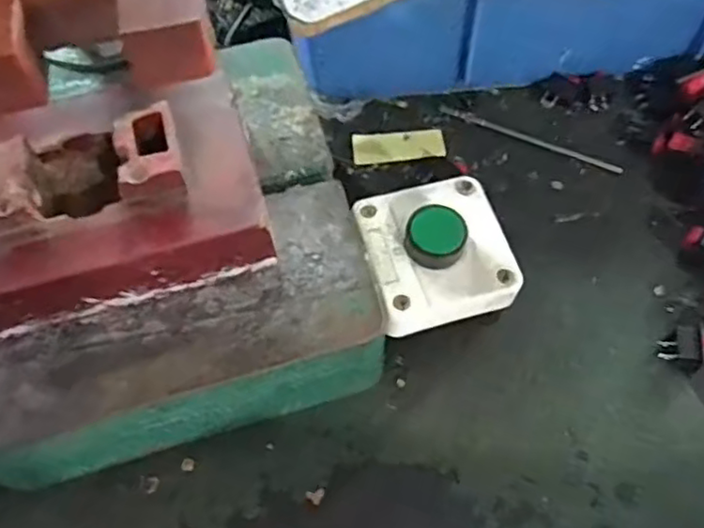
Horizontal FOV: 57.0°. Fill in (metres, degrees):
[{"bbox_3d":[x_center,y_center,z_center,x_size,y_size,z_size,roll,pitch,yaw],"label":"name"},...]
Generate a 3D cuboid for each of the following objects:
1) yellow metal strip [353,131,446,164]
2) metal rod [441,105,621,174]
[{"bbox_3d":[0.030,-0.074,0.408,0.057,0.004,0.022,-4,62,-2],"label":"yellow metal strip"},{"bbox_3d":[0.111,-0.079,0.407,0.117,0.006,0.006,23,65,12],"label":"metal rod"}]

